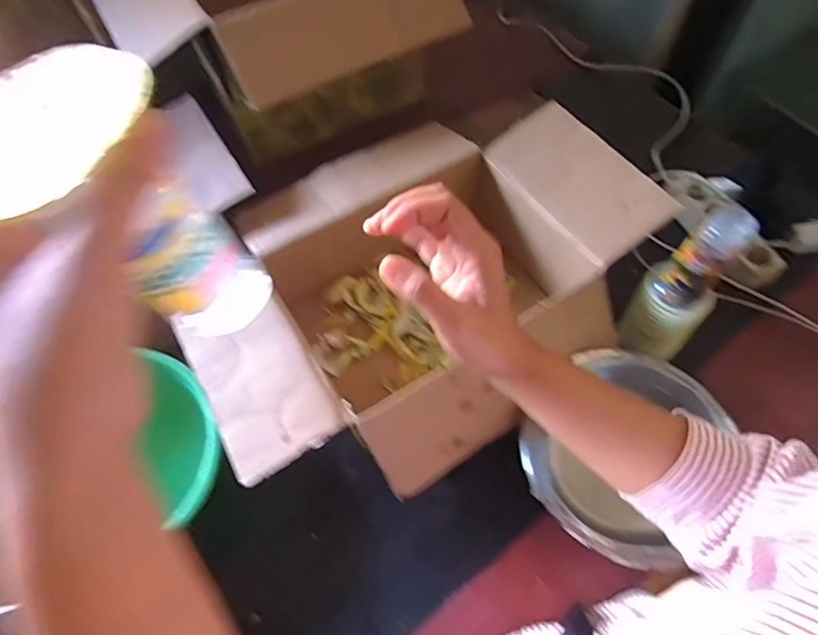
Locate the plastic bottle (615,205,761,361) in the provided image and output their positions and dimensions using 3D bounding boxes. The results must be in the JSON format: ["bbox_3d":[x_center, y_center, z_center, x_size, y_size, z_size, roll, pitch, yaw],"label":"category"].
[{"bbox_3d":[0.314,-0.037,0.561,0.076,0.198,0.074,32,66,17],"label":"plastic bottle"}]

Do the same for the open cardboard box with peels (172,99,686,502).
[{"bbox_3d":[0.009,-0.047,0.628,0.558,0.161,0.407,-31,65,-16],"label":"open cardboard box with peels"}]

